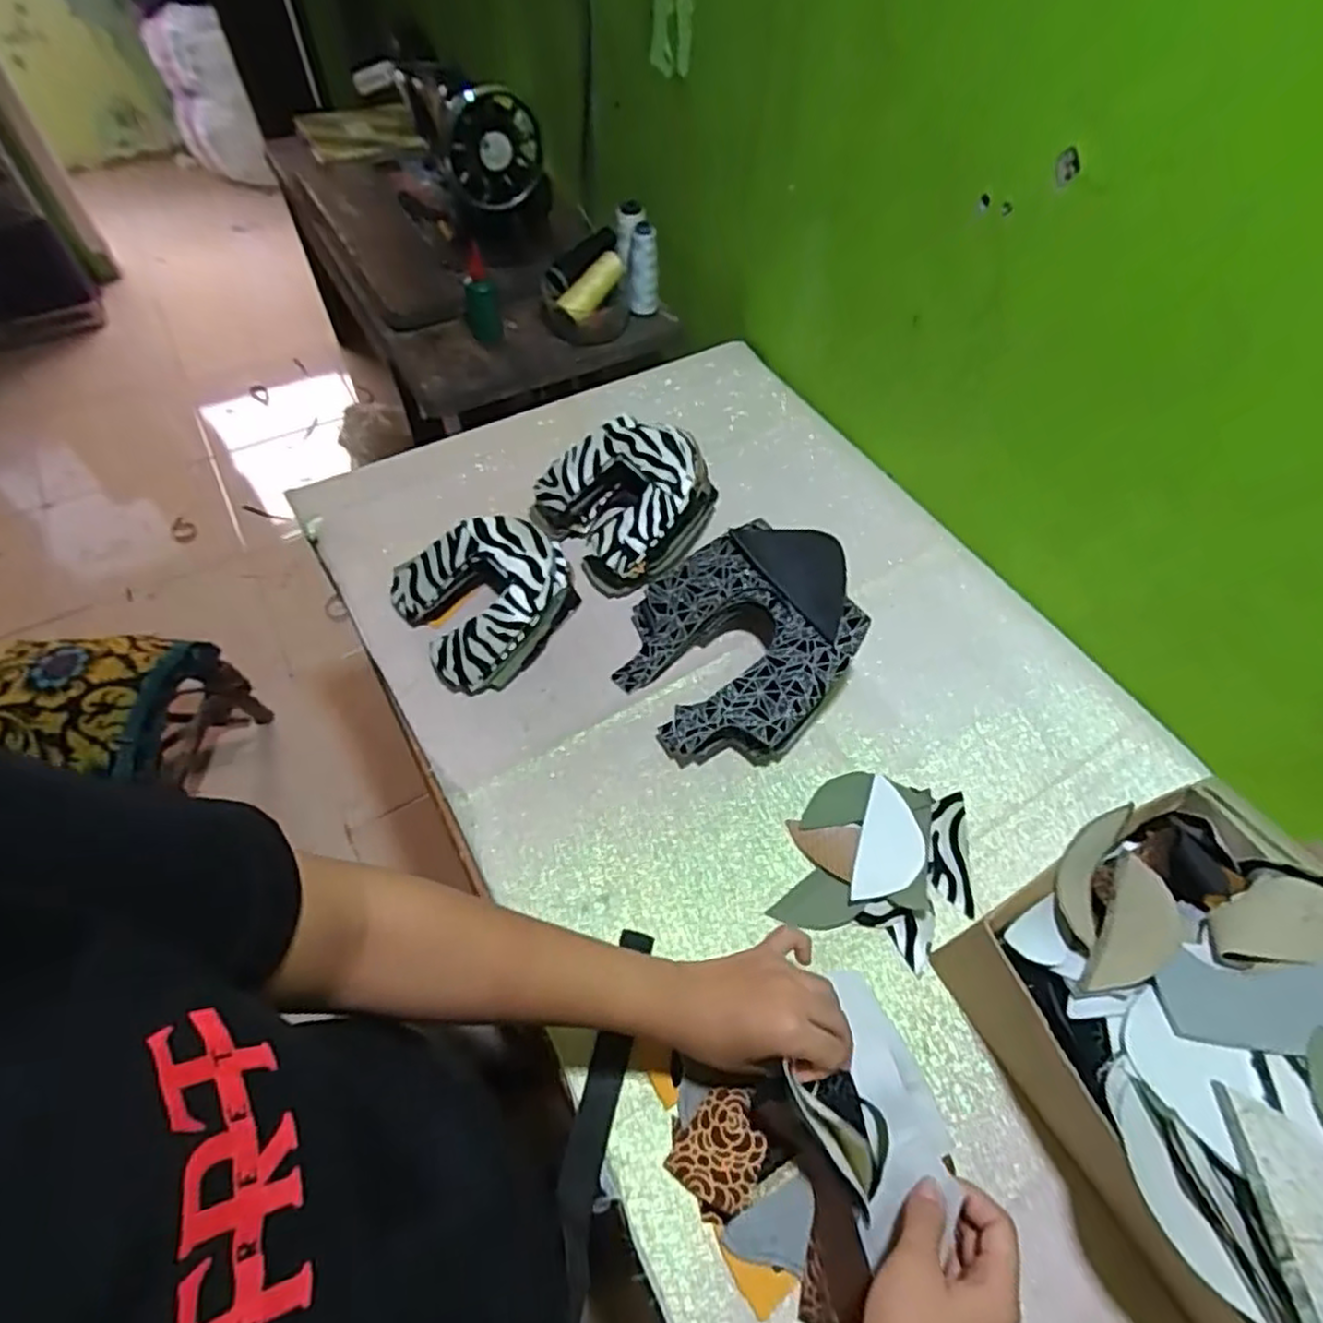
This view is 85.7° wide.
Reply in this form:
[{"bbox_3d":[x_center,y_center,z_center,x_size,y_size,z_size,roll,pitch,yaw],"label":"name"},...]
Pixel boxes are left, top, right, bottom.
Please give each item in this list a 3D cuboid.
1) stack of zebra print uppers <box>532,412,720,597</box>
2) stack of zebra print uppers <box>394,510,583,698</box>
[{"bbox_3d":[-0.027,-0.174,0.749,0.166,0.090,0.175,-33,64,-20],"label":"stack of zebra print uppers"},{"bbox_3d":[-0.163,-0.068,0.691,0.165,0.062,0.164,-30,63,-19],"label":"stack of zebra print uppers"}]

